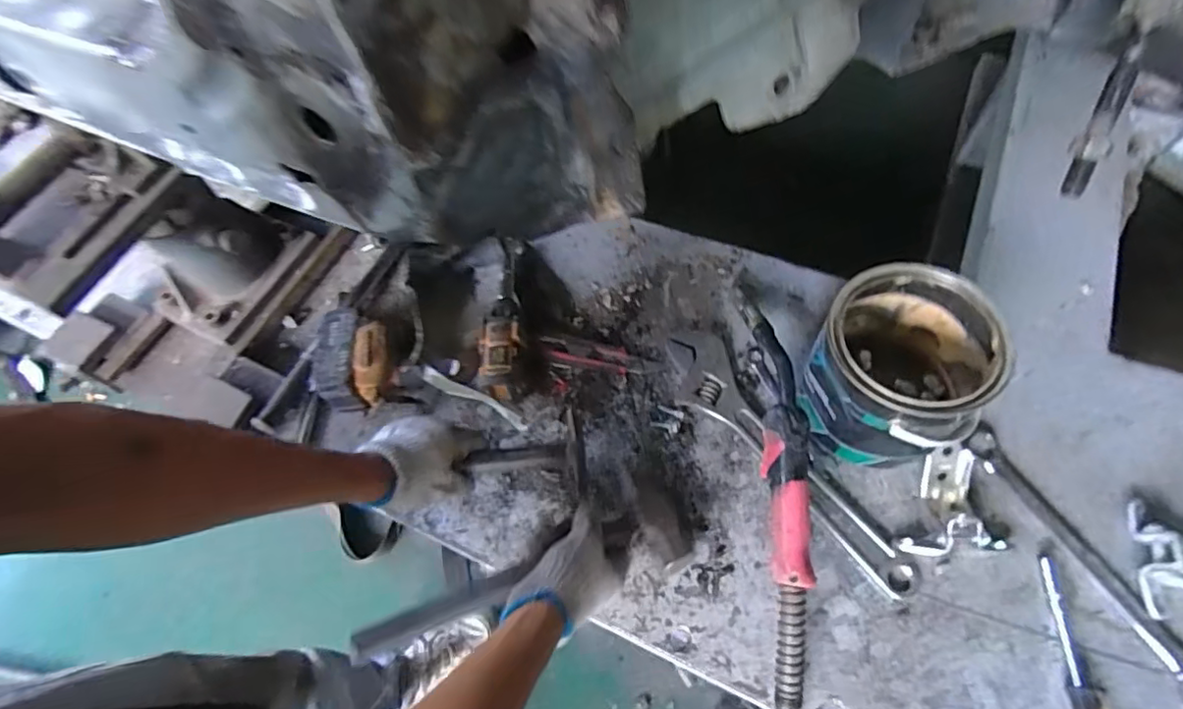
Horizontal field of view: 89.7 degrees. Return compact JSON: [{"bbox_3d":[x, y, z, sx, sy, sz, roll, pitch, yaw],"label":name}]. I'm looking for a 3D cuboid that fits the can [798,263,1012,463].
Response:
[{"bbox_3d":[0.308,0.017,0.613,0.151,0.162,0.166,-3,61,5],"label":"can"}]

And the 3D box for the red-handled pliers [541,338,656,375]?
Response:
[{"bbox_3d":[0.008,0.003,0.729,0.137,0.021,0.028,8,62,11],"label":"red-handled pliers"}]

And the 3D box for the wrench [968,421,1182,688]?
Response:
[{"bbox_3d":[0.488,0.193,0.581,0.050,0.010,0.291,-28,62,-9],"label":"wrench"}]

